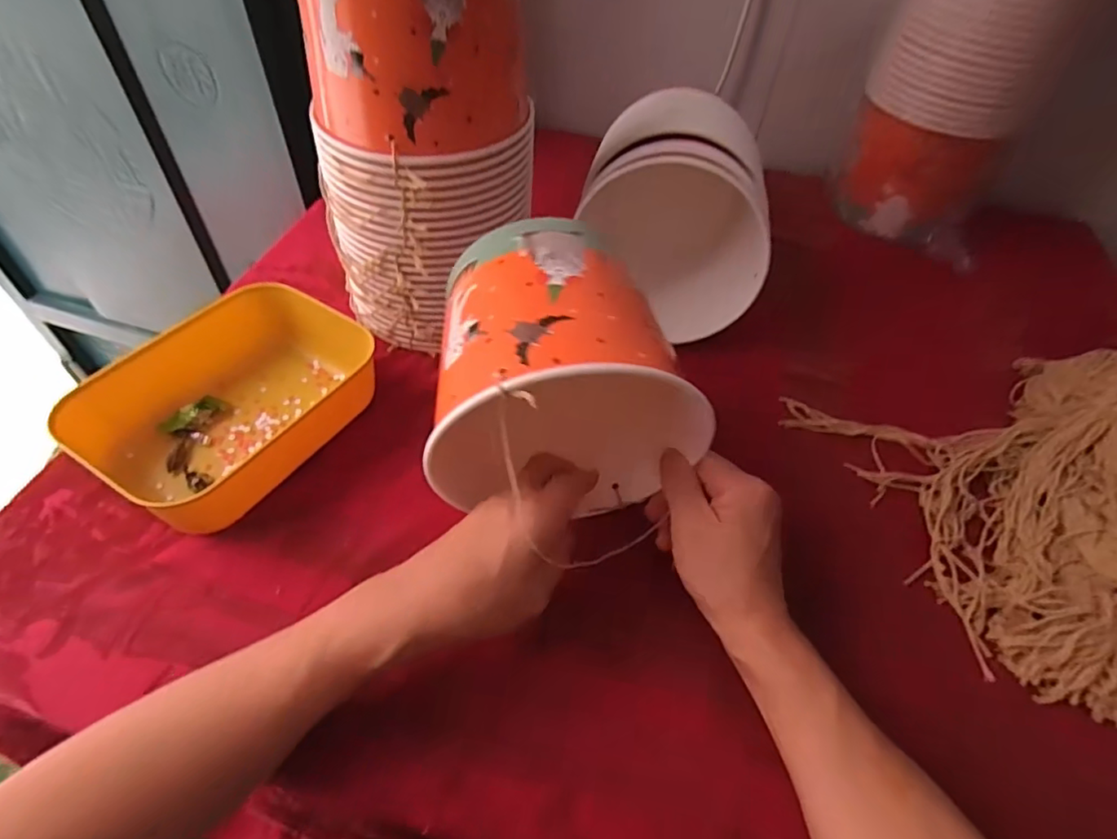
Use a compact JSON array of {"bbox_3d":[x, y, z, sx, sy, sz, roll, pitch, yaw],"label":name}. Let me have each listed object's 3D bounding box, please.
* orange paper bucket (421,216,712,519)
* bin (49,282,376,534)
[{"bbox_3d":[-0.007,-0.029,0.368,0.154,0.146,0.141,-8,52,-11],"label":"orange paper bucket"},{"bbox_3d":[-0.239,-0.009,0.422,0.133,0.056,0.160,26,53,16],"label":"bin"}]

